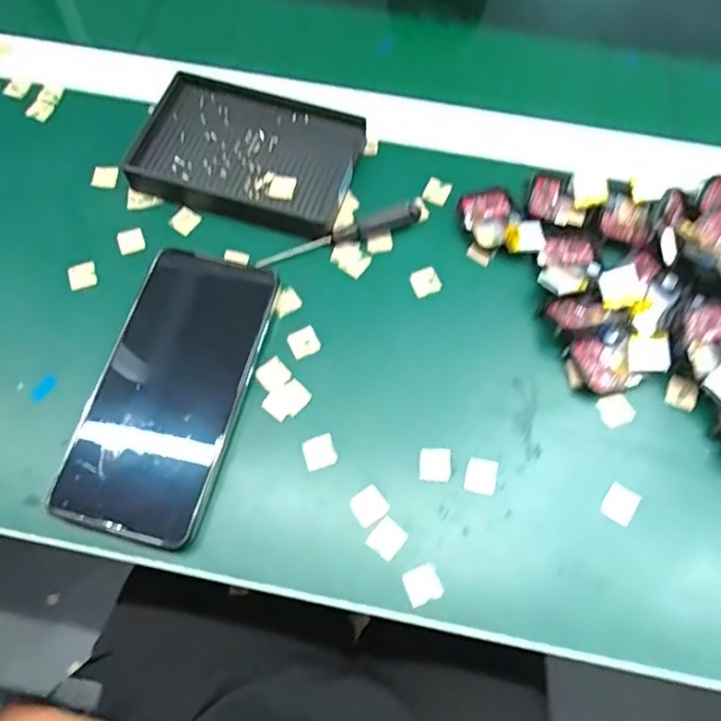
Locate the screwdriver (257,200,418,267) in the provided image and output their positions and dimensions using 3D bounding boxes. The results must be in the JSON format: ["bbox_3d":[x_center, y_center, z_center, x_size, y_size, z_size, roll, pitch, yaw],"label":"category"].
[{"bbox_3d":[-0.011,-0.078,0.359,0.109,0.011,0.014,-22,69,-10],"label":"screwdriver"}]

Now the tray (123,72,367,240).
[{"bbox_3d":[-0.073,-0.135,0.376,0.135,0.023,0.093,16,67,6],"label":"tray"}]

